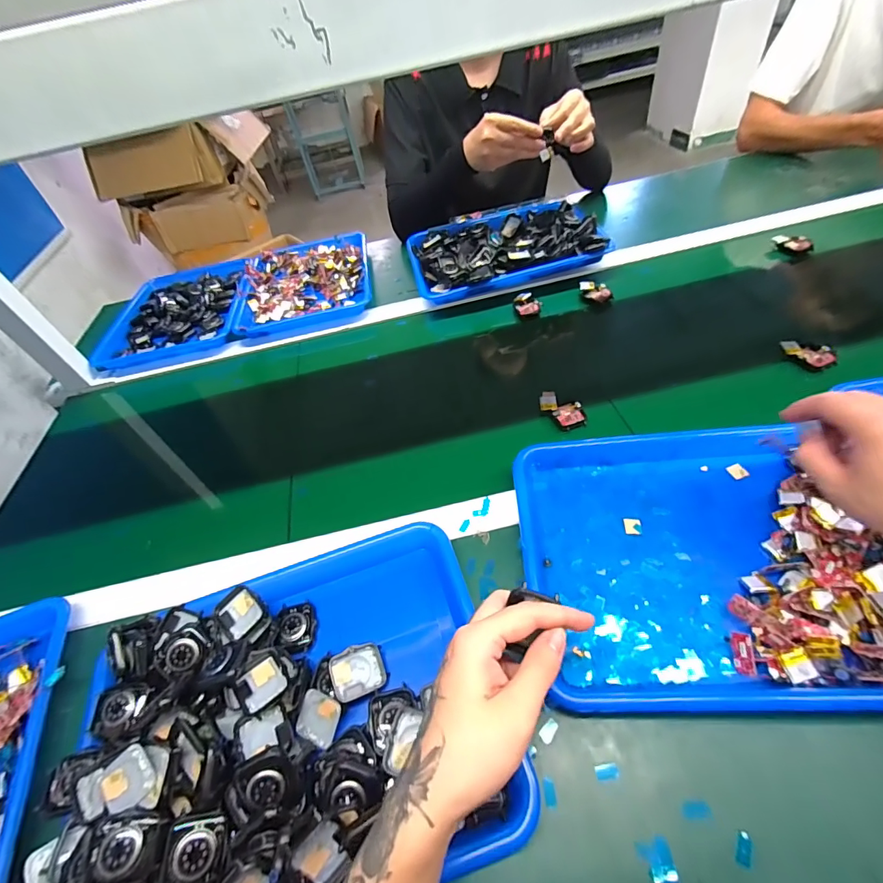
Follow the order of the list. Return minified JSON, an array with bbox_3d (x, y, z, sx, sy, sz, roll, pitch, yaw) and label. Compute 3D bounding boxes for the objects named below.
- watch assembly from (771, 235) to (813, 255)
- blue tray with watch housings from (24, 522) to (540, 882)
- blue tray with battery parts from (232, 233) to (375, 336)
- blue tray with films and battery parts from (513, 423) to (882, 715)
[{"bbox_3d":[0.571,-0.323,0.700,0.025,0.022,0.058,-17,49,-4],"label":"watch assembly"},{"bbox_3d":[-0.126,0.216,0.344,0.335,0.052,0.258,-19,50,-5],"label":"blue tray with watch housings"},{"bbox_3d":[-0.266,-0.317,0.850,0.251,0.045,0.293,-13,49,0],"label":"blue tray with battery parts"},{"bbox_3d":[0.242,0.094,0.391,0.323,0.046,0.268,-8,49,4],"label":"blue tray with films and battery parts"}]

